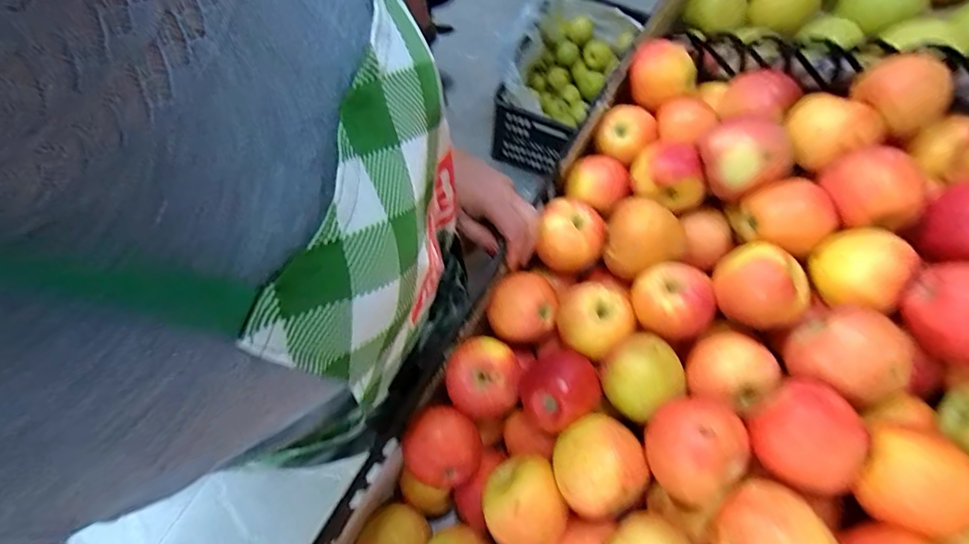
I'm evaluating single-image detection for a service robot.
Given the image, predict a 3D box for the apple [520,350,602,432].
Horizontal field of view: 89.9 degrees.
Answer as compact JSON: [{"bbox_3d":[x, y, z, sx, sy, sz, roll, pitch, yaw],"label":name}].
[{"bbox_3d":[0.064,0.100,0.421,0.063,0.057,0.056,-27,74,-9],"label":"apple"}]

